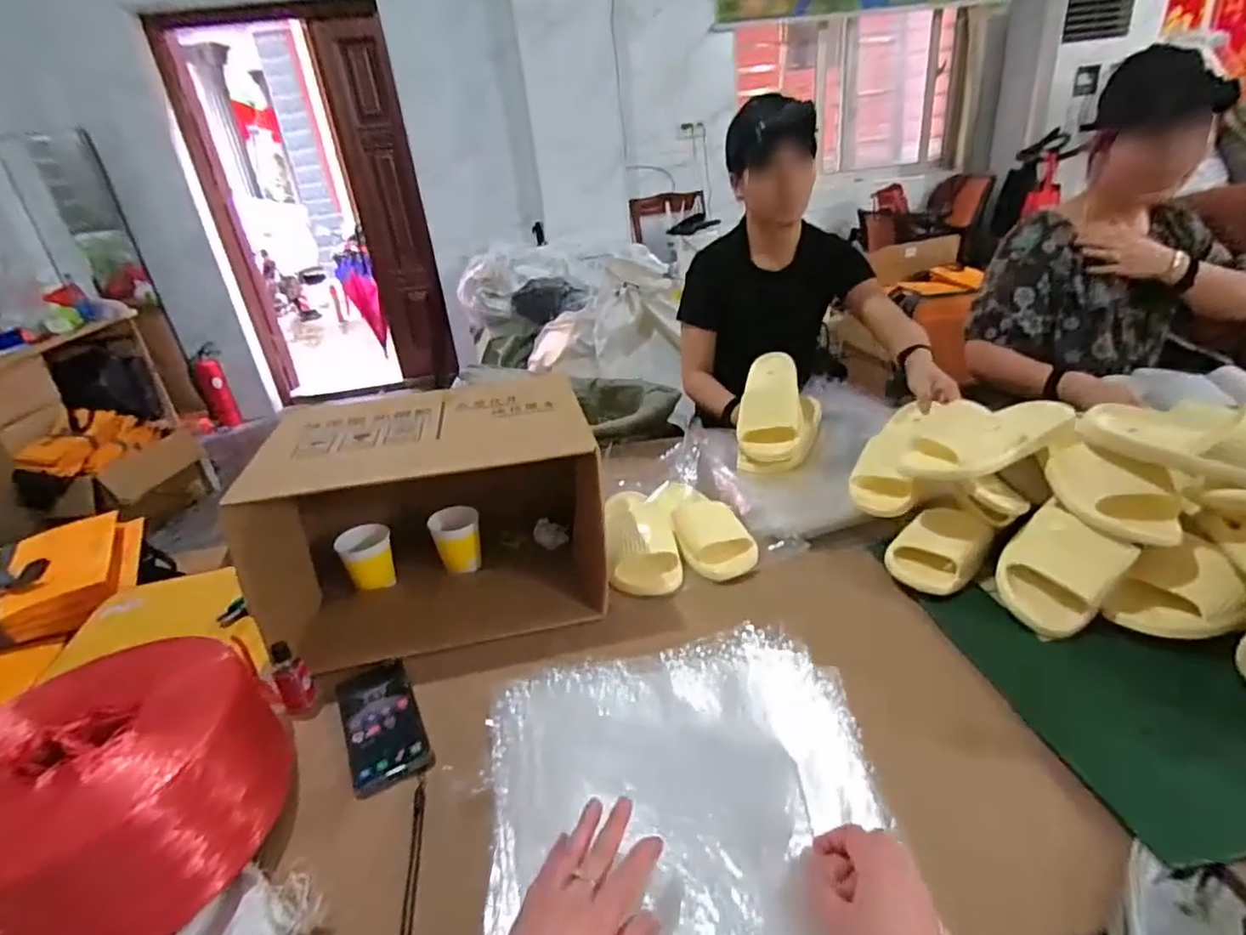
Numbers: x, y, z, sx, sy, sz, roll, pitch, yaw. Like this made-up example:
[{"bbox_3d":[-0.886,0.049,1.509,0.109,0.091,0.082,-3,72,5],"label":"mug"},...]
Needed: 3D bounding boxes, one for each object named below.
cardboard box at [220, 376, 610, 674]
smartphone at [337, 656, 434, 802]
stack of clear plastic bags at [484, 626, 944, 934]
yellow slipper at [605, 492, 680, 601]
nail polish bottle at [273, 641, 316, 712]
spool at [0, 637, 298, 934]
[{"bbox_3d":[-0.233,0.057,0.825,0.387,0.250,0.279,-9,27,-4],"label":"cardboard box"},{"bbox_3d":[-0.261,0.264,0.669,0.072,0.010,0.187,-19,29,-23],"label":"smartphone"},{"bbox_3d":[0.058,0.317,0.515,0.333,0.080,0.408,-7,27,-2],"label":"stack of clear plastic bags"},{"bbox_3d":[0.023,0.093,0.917,0.102,0.063,0.242,-7,27,0],"label":"yellow slipper"},{"bbox_3d":[-0.365,0.229,0.685,0.034,0.077,0.020,-21,1,-26],"label":"nail polish bottle"},{"bbox_3d":[-0.437,0.277,0.527,0.217,0.137,0.224,-5,27,3],"label":"spool"}]

